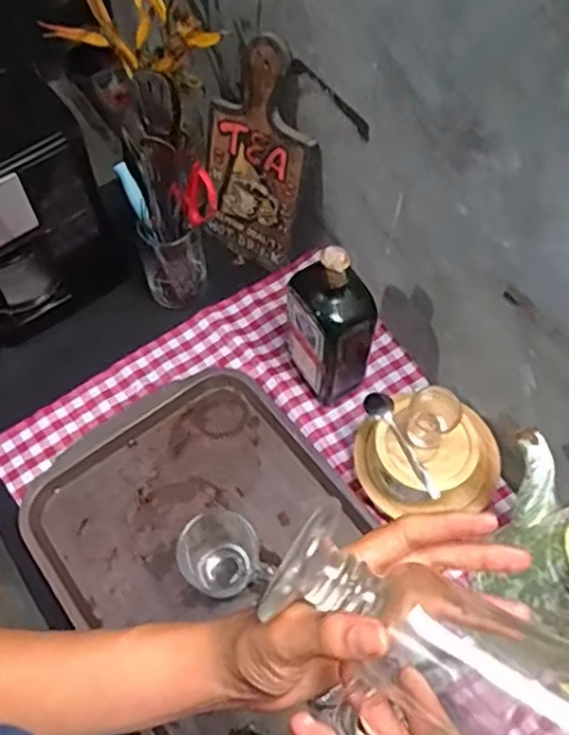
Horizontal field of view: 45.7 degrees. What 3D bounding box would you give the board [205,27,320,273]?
[{"bbox_3d":[-0.035,-0.253,0.812,0.132,0.276,0.013,32,50,11],"label":"board"}]

